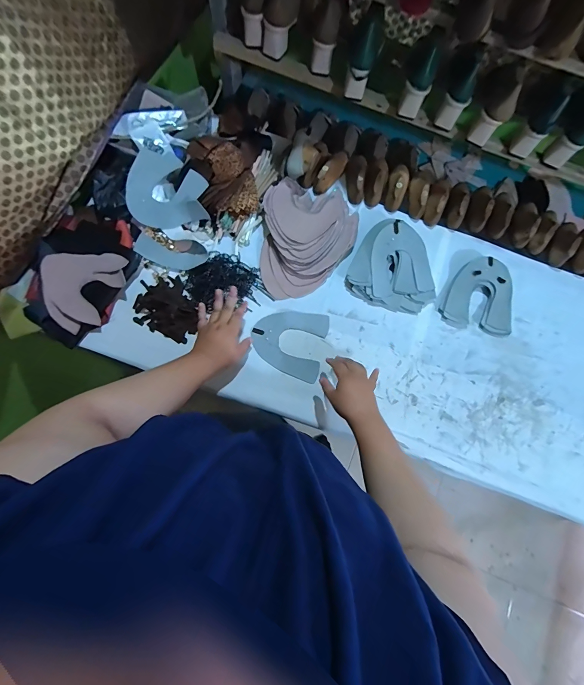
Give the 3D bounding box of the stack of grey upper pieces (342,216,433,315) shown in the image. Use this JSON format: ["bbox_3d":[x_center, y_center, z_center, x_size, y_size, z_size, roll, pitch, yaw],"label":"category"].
[{"bbox_3d":[0.252,-0.172,0.742,0.211,0.062,0.196,29,78,5],"label":"stack of grey upper pieces"}]

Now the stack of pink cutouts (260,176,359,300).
[{"bbox_3d":[0.043,-0.254,0.750,0.223,0.051,0.293,3,76,-2],"label":"stack of pink cutouts"}]

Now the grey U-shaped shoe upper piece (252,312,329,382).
[{"bbox_3d":[-0.007,-0.004,0.711,0.161,0.005,0.155,14,76,0],"label":"grey U-shaped shoe upper piece"}]

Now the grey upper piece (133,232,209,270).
[{"bbox_3d":[-0.278,-0.207,0.723,0.160,0.022,0.068,4,76,-2],"label":"grey upper piece"}]

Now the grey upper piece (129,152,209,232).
[{"bbox_3d":[-0.279,-0.360,0.733,0.167,0.075,0.181,0,76,-3],"label":"grey upper piece"}]

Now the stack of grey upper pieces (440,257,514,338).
[{"bbox_3d":[0.463,-0.108,0.752,0.174,0.034,0.187,29,78,5],"label":"stack of grey upper pieces"}]

